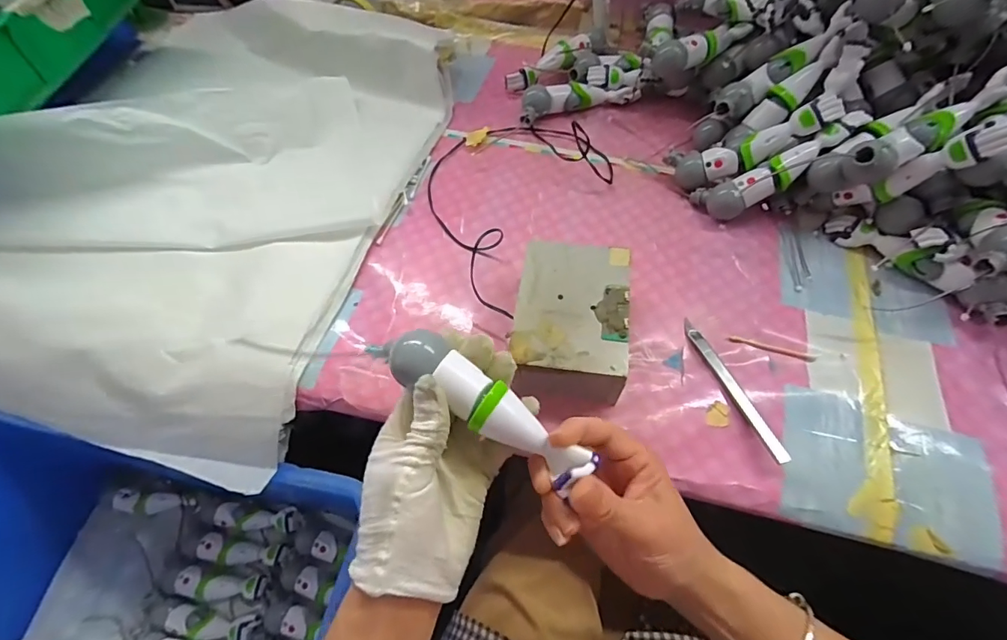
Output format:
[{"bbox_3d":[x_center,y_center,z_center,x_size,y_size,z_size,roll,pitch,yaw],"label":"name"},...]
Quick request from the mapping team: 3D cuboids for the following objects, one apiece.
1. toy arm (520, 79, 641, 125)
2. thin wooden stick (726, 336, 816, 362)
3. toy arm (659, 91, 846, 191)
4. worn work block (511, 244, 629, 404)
[{"bbox_3d":[0.090,-0.277,0.560,0.151,0.029,0.041,-19,62,-7],"label":"toy arm"},{"bbox_3d":[0.234,0.024,0.396,0.072,0.004,0.008,15,63,11],"label":"thin wooden stick"},{"bbox_3d":[0.251,-0.176,0.458,0.153,0.030,0.042,-19,57,27],"label":"toy arm"},{"bbox_3d":[0.057,0.005,0.387,0.091,0.057,0.137,5,61,6],"label":"worn work block"}]

